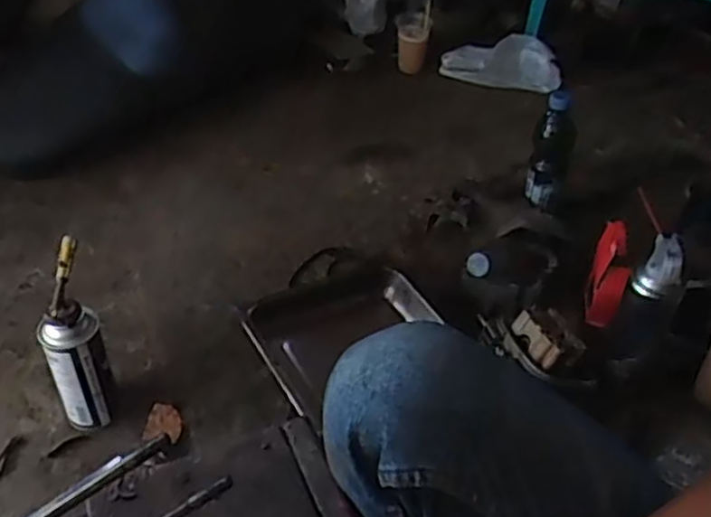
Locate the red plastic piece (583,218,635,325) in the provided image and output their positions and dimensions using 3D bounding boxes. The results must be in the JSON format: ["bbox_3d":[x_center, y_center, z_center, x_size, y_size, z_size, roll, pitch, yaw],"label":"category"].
[{"bbox_3d":[0.353,0.028,1.010,0.054,0.144,0.058,22,42,16],"label":"red plastic piece"}]

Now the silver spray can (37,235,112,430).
[{"bbox_3d":[-0.339,0.095,0.877,0.064,0.215,0.089,-1,41,-11],"label":"silver spray can"}]

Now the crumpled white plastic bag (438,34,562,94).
[{"bbox_3d":[0.324,-0.425,1.562,0.262,0.115,0.061,4,40,-5],"label":"crumpled white plastic bag"}]

